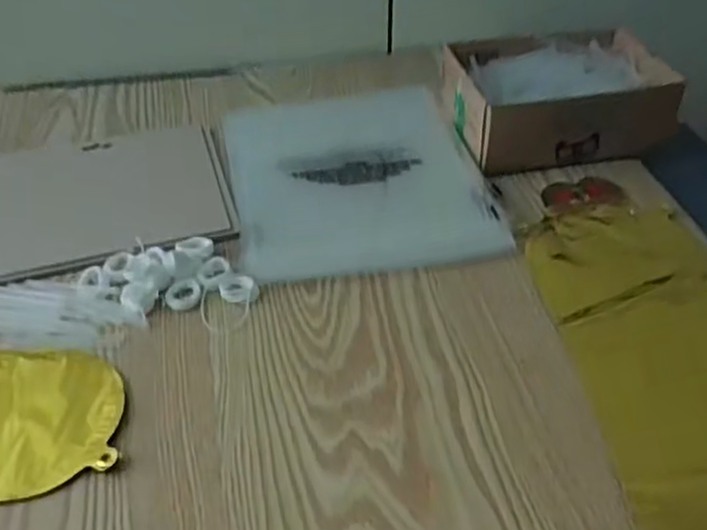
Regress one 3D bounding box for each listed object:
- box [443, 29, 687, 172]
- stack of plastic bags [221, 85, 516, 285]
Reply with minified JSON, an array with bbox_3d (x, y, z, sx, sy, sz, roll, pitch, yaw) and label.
[{"bbox_3d":[0.186,-0.156,0.649,0.194,0.064,0.143,-6,43,-5],"label":"box"},{"bbox_3d":[0.001,-0.078,0.612,0.208,0.022,0.228,-9,43,-9],"label":"stack of plastic bags"}]

